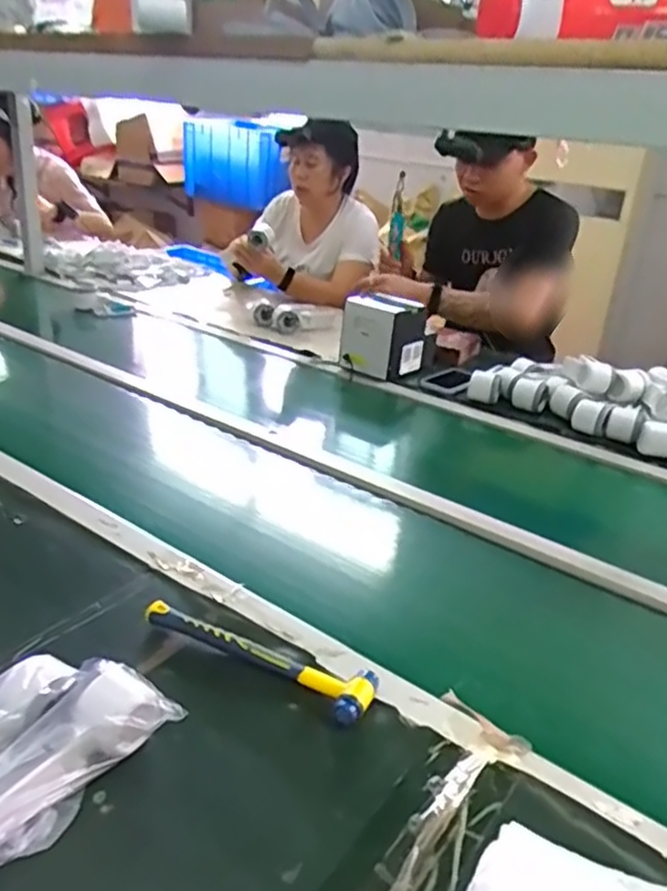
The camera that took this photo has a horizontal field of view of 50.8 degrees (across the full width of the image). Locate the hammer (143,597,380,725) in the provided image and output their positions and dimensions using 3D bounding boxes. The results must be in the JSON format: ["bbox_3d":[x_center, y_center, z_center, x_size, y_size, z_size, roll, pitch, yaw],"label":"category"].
[{"bbox_3d":[-0.071,0.197,0.687,0.241,0.022,0.063,18,29,27],"label":"hammer"}]

